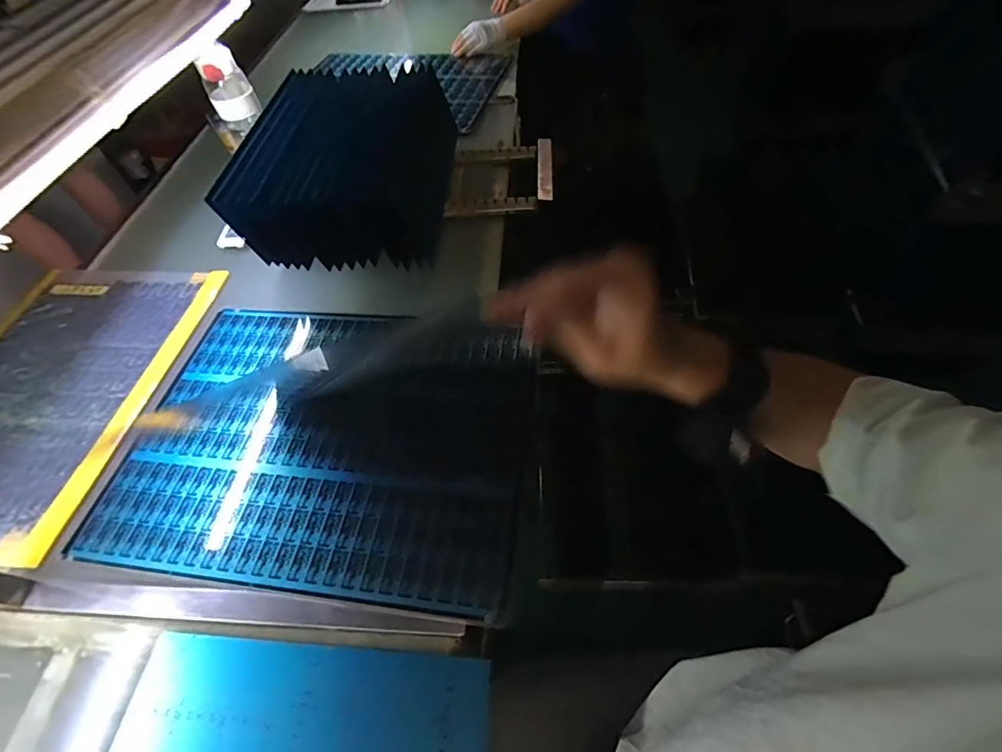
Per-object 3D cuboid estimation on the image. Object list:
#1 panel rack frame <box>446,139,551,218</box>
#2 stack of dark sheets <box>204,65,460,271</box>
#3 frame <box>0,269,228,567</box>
[{"bbox_3d":[0.000,-0.390,0.875,0.198,0.051,0.206,1,56,6],"label":"panel rack frame"},{"bbox_3d":[-0.248,-0.374,0.810,0.336,0.135,0.383,2,56,7],"label":"stack of dark sheets"},{"bbox_3d":[-0.689,0.010,0.693,0.373,0.024,0.484,5,56,9],"label":"frame"}]

